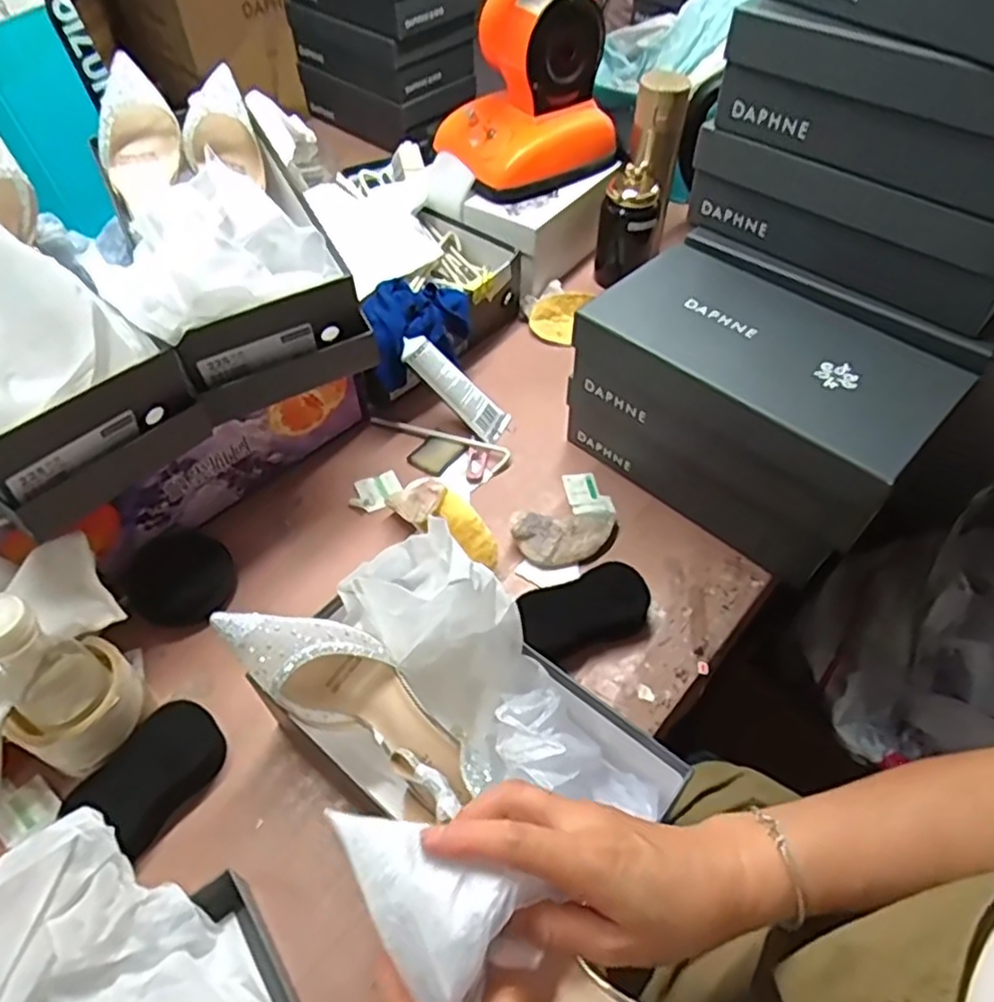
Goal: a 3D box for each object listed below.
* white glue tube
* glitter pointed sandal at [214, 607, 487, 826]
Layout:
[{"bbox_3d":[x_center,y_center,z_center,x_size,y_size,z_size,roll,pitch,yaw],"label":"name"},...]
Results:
[{"bbox_3d":[-0.046,-0.126,0.785,0.146,0.023,0.042,42,51,-20],"label":"white glue tube"},{"bbox_3d":[-0.105,0.145,0.513,0.219,0.070,0.079,34,57,4],"label":"glitter pointed sandal"}]

